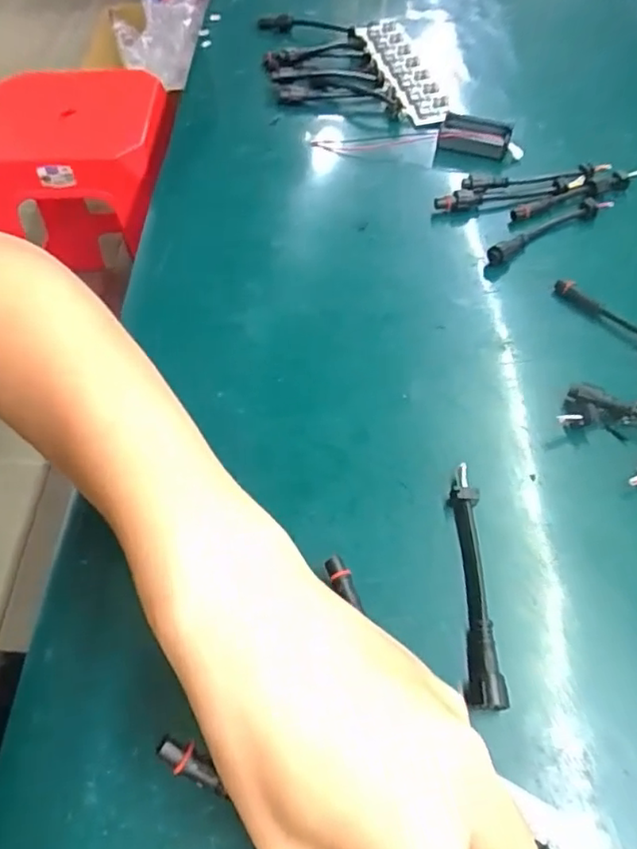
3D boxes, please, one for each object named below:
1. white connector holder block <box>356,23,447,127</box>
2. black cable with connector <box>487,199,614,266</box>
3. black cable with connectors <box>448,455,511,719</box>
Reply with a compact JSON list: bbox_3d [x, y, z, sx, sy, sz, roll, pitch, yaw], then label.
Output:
[{"bbox_3d":[0.070,-0.309,0.531,0.038,0.013,0.167,-11,56,-9],"label":"white connector holder block"},{"bbox_3d":[0.153,-0.131,0.406,0.104,0.013,0.015,-29,60,-19],"label":"black cable with connector"},{"bbox_3d":[0.067,0.068,0.269,0.015,0.013,0.107,2,55,0],"label":"black cable with connectors"}]

